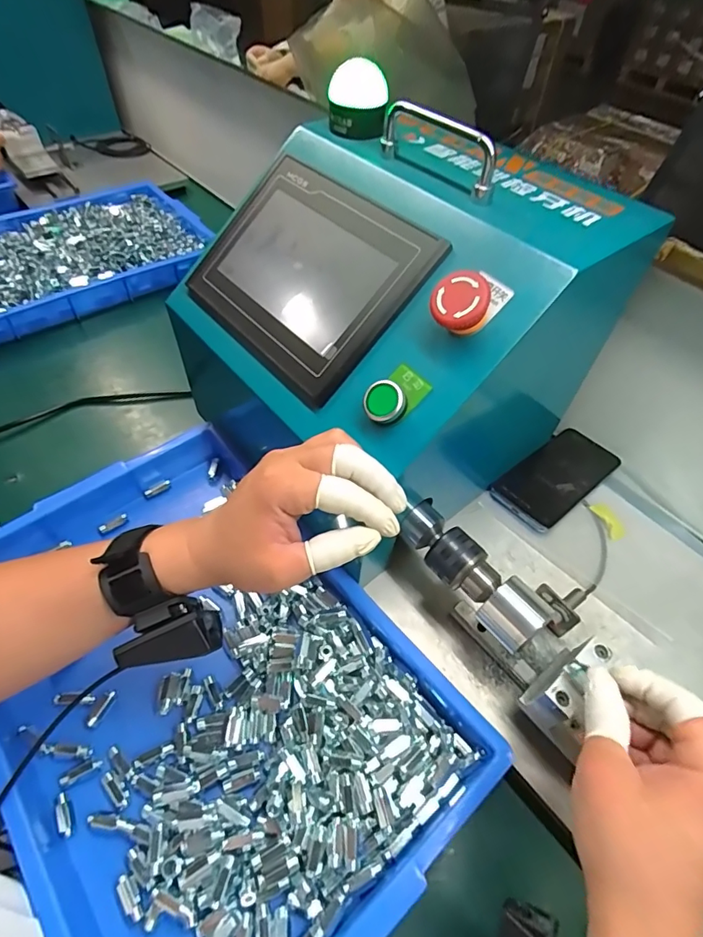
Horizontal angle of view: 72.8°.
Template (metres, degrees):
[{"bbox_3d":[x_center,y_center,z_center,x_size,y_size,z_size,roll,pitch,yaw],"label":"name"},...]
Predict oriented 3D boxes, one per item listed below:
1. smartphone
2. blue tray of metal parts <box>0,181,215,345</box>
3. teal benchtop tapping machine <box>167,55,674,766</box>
[{"bbox_3d":[0.221,0.008,0.514,0.147,0.010,0.070,-32,61,-24],"label":"smartphone"},{"bbox_3d":[-0.451,-0.339,0.762,0.438,0.052,0.298,-31,60,-24],"label":"blue tray of metal parts"},{"bbox_3d":[0.068,-0.093,0.410,0.420,0.288,0.268,37,61,26],"label":"teal benchtop tapping machine"}]

